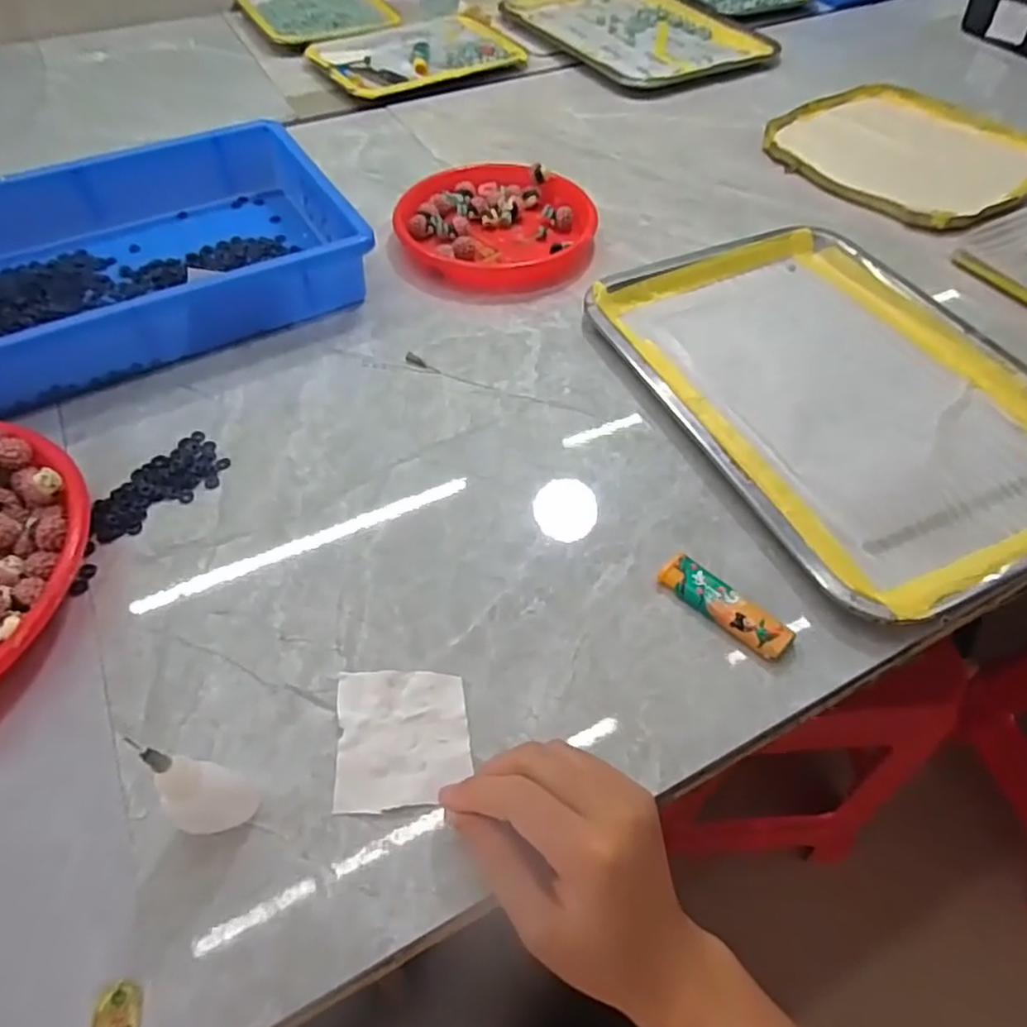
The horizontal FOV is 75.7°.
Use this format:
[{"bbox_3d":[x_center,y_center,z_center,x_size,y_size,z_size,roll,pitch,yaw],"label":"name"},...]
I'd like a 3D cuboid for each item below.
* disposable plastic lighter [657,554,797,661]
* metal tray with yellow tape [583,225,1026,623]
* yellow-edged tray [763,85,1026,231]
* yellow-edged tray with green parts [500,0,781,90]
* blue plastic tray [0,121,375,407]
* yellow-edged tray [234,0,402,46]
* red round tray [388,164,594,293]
[{"bbox_3d":[0.119,0.053,0.375,0.077,0.011,0.023,37,62,25],"label":"disposable plastic lighter"},{"bbox_3d":[0.236,-0.098,0.484,0.255,0.016,0.346,-21,56,-14],"label":"metal tray with yellow tape"},{"bbox_3d":[0.421,-0.390,0.714,0.257,0.021,0.256,-33,59,-21],"label":"yellow-edged tray"},{"bbox_3d":[0.155,-0.693,0.939,0.252,0.017,0.380,-24,56,-16],"label":"yellow-edged tray with green parts"},{"bbox_3d":[-0.322,-0.204,0.534,0.355,0.067,0.243,-26,57,-18],"label":"blue plastic tray"},{"bbox_3d":[-0.296,-0.746,0.971,0.187,0.016,0.262,-27,57,-18],"label":"yellow-edged tray"},{"bbox_3d":[-0.017,-0.274,0.612,0.172,0.026,0.166,-5,53,-3],"label":"red round tray"}]

